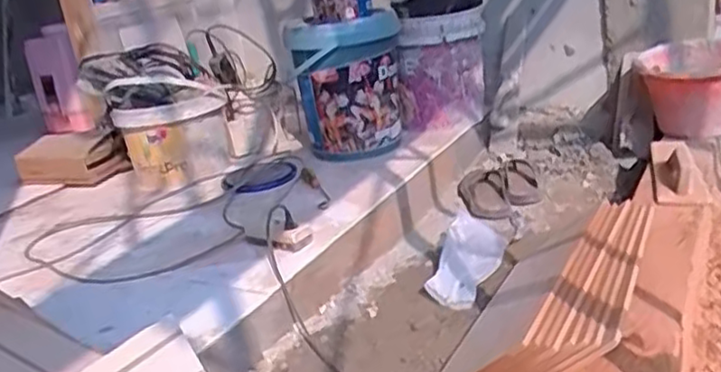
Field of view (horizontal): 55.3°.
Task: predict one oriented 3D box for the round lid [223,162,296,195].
[{"bbox_3d":[-0.259,-0.023,1.789,0.185,0.025,0.197,-8,20,3],"label":"round lid"}]

